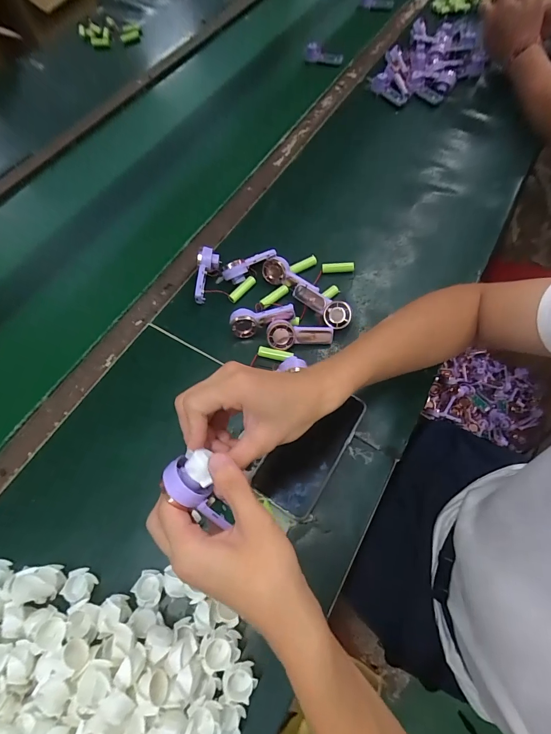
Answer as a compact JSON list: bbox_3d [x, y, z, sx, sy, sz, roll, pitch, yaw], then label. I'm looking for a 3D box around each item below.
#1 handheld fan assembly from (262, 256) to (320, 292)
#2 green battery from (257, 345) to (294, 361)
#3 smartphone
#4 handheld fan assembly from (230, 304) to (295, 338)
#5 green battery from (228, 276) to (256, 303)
[{"bbox_3d":[0.025,-0.139,0.530,0.091,0.039,0.024,24,68,13],"label":"handheld fan assembly"},{"bbox_3d":[0.000,-0.019,0.487,0.050,0.012,0.013,14,66,9],"label":"green battery"},{"bbox_3d":[0.045,0.098,0.434,0.075,0.016,0.162,29,69,16],"label":"smartphone"},{"bbox_3d":[-0.018,-0.066,0.496,0.089,0.041,0.029,-5,64,0],"label":"handheld fan assembly"},{"bbox_3d":[-0.053,-0.124,0.547,0.051,0.015,0.015,-42,69,7],"label":"green battery"}]

